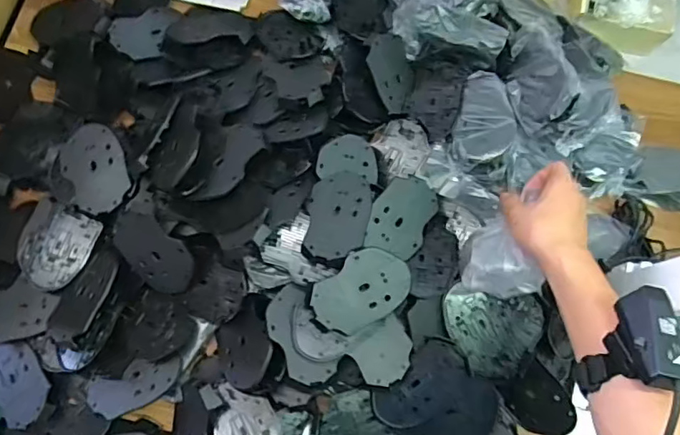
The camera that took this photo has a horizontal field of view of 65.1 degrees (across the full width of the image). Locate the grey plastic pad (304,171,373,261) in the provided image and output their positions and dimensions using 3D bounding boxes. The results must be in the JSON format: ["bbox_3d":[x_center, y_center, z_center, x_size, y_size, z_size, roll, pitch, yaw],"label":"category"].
[{"bbox_3d":[-0.001,-0.005,0.614,0.071,0.007,0.113,8,65,11],"label":"grey plastic pad"}]

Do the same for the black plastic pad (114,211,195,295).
[{"bbox_3d":[-0.218,0.044,0.623,0.072,0.010,0.109,-38,109,16],"label":"black plastic pad"}]

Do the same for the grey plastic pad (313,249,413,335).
[{"bbox_3d":[0.024,0.080,0.579,0.107,0.013,0.074,-43,91,-10],"label":"grey plastic pad"}]

